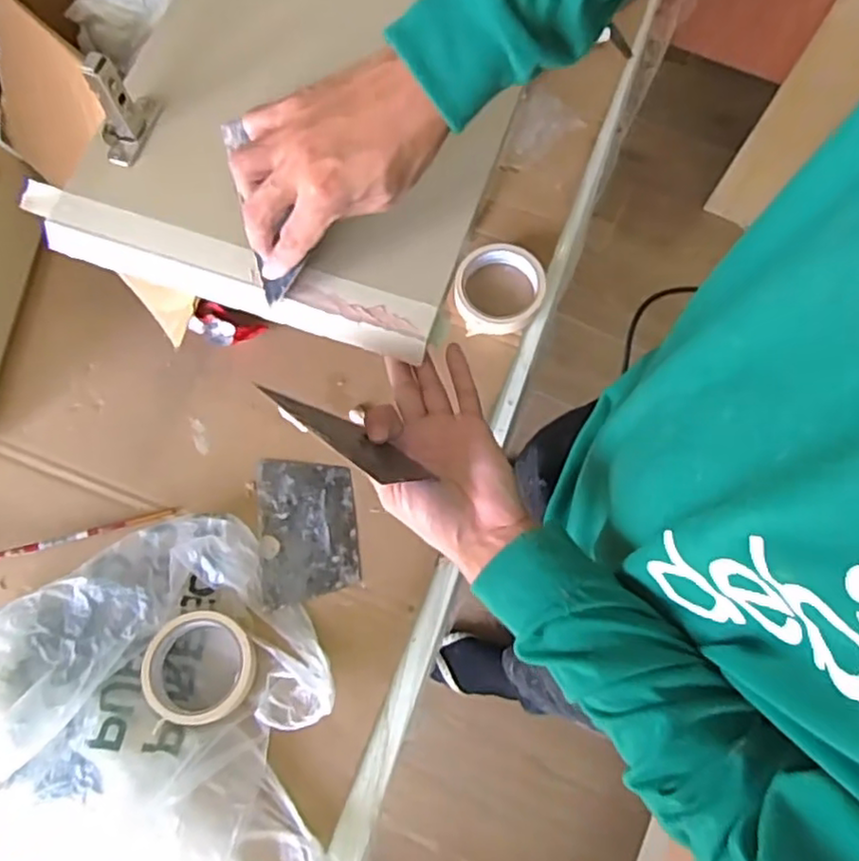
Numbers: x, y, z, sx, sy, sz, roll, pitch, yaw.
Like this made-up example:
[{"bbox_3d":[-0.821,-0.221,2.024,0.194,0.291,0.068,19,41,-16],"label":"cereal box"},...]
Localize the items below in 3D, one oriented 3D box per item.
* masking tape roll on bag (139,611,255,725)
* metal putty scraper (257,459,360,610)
[{"bbox_3d":[-0.206,0.213,0.603,0.096,0.027,0.094,1,74,-1],"label":"masking tape roll on bag"},{"bbox_3d":[-0.121,0.095,0.659,0.094,0.004,0.137,-6,74,-3],"label":"metal putty scraper"}]

